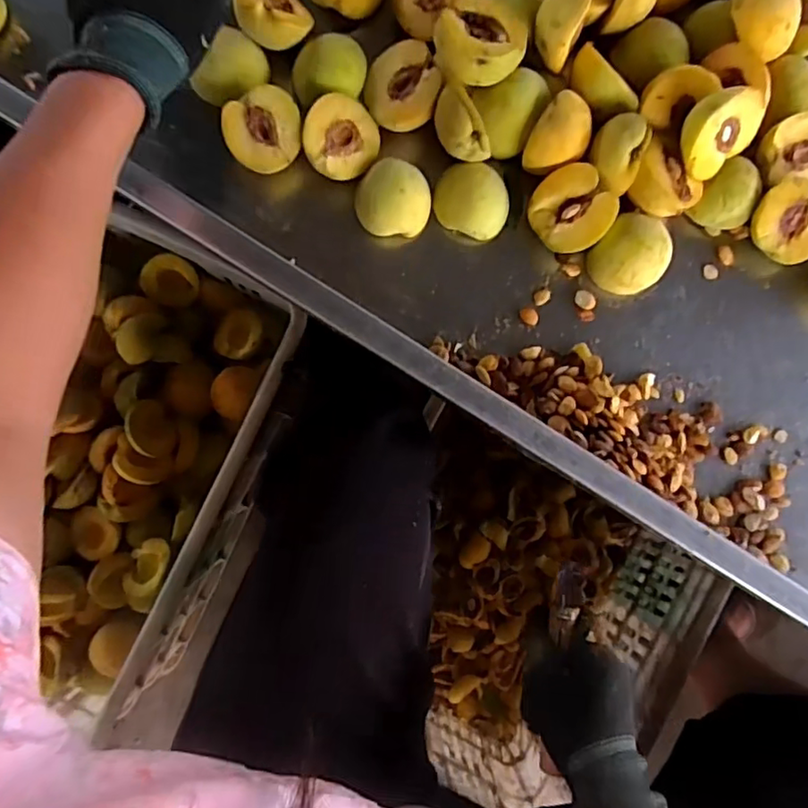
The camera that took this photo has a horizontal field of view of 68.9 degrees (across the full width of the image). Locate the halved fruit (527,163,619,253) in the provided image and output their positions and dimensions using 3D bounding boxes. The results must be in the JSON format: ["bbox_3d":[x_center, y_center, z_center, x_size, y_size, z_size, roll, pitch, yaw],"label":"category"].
[{"bbox_3d":[0.129,-0.147,0.449,0.056,0.030,0.060,-37,83,22],"label":"halved fruit"}]

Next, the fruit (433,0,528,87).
[{"bbox_3d":[0.053,-0.259,0.423,0.060,0.040,0.063,0,86,-4],"label":"fruit"}]

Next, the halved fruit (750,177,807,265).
[{"bbox_3d":[0.302,-0.144,0.461,0.058,0.029,0.058,26,108,1],"label":"halved fruit"}]

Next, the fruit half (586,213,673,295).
[{"bbox_3d":[0.175,-0.113,0.454,0.053,0.030,0.056,0,88,-2],"label":"fruit half"}]

